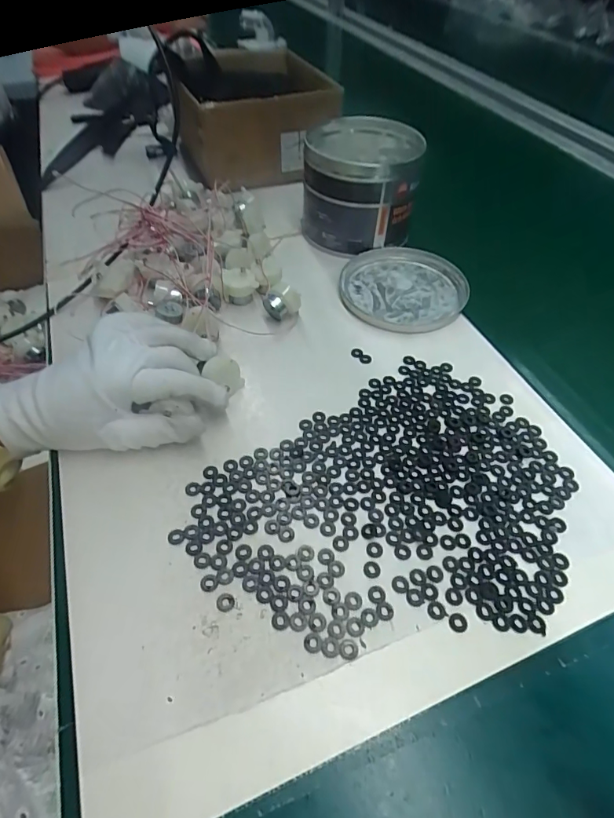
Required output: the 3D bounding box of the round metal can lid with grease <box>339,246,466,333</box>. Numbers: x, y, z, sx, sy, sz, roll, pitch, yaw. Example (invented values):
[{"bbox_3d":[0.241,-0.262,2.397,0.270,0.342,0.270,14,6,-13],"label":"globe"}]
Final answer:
[{"bbox_3d":[0.106,-0.131,0.479,0.139,0.011,0.139,1,51,-2],"label":"round metal can lid with grease"}]

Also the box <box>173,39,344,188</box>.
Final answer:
[{"bbox_3d":[-0.085,-0.421,0.634,0.193,0.121,0.264,-12,52,-12],"label":"box"}]

